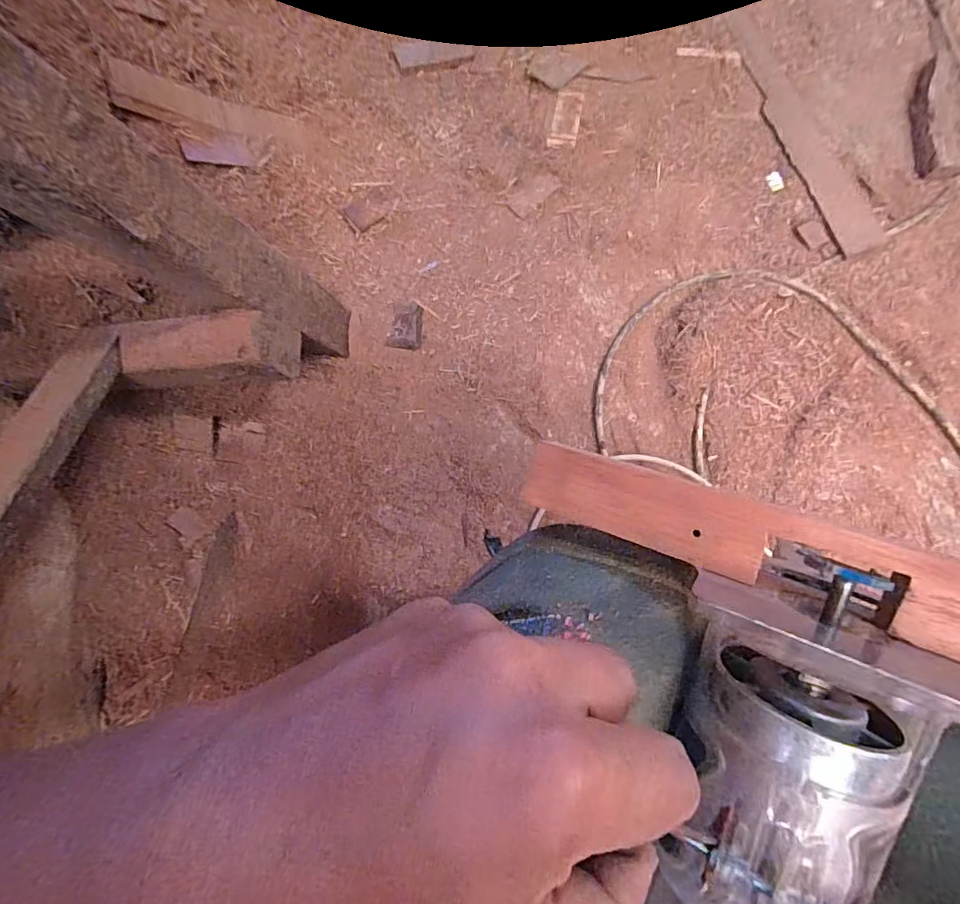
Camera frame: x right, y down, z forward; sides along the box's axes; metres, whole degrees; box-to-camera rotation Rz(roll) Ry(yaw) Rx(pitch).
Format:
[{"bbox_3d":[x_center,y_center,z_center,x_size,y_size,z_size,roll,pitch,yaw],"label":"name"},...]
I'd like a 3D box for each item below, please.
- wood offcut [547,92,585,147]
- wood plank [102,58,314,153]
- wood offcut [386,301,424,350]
[{"bbox_3d":[0.114,-0.440,0.671,0.035,0.005,0.084,10,80,7],"label":"wood offcut"},{"bbox_3d":[-0.278,-0.364,0.547,0.199,0.021,0.038,-16,77,-45],"label":"wood plank"},{"bbox_3d":[-0.086,-0.150,0.607,0.036,0.022,0.057,8,80,6],"label":"wood offcut"}]

